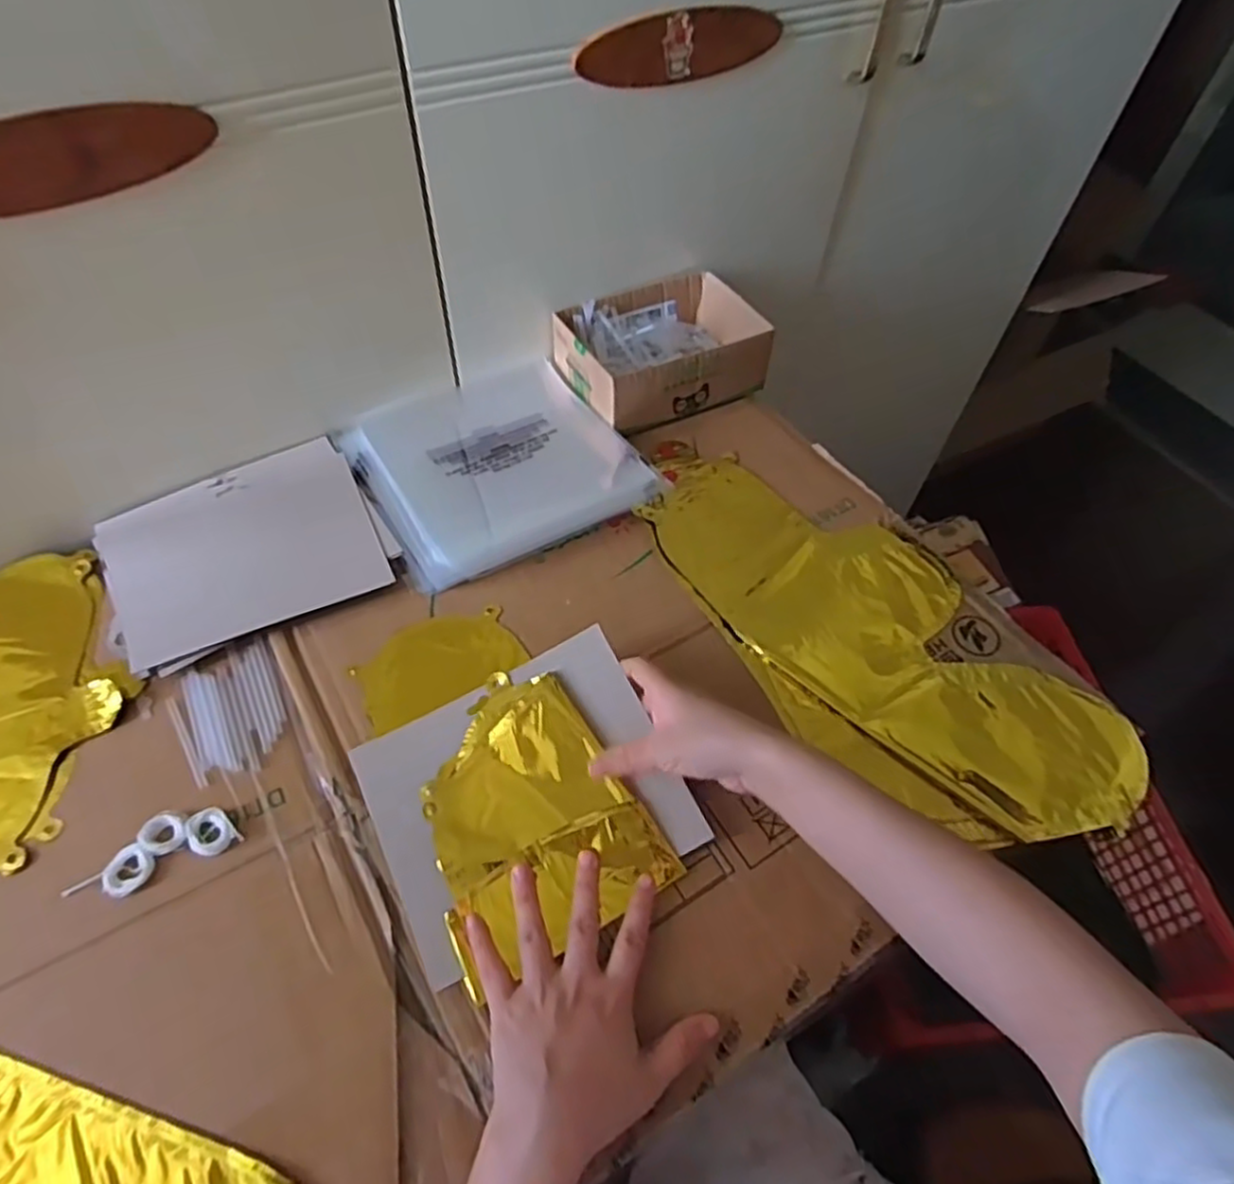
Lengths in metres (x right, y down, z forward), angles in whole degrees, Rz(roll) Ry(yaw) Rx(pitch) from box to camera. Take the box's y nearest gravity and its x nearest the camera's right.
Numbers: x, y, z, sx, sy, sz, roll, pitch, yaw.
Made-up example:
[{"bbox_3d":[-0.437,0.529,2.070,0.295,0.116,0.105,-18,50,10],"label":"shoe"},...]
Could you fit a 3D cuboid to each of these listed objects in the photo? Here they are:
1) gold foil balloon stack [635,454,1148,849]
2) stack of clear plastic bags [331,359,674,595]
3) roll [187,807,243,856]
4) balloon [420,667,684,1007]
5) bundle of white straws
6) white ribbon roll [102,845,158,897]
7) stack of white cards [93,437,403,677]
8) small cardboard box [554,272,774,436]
[{"bbox_3d":[0.196,0.030,0.581,0.197,0.013,0.409,-32,63,-23],"label":"gold foil balloon stack"},{"bbox_3d":[-0.112,-0.122,0.664,0.228,0.020,0.214,-26,61,-20],"label":"stack of clear plastic bags"},{"bbox_3d":[-0.257,0.153,0.463,0.026,0.006,0.032,-38,65,-25],"label":"roll"},{"bbox_3d":[-0.063,0.148,0.476,0.140,0.017,0.170,-32,73,-14],"label":"balloon"},{"bbox_3d":[-0.276,0.085,0.519,0.070,0.004,0.095,-24,60,-19],"label":"bundle of white straws"},{"bbox_3d":[-0.301,0.172,0.450,0.029,0.007,0.028,2,55,-2],"label":"white ribbon roll"},{"bbox_3d":[-0.302,-0.039,0.594,0.203,0.012,0.169,-26,60,-19],"label":"stack of white cards"},{"bbox_3d":[0.047,-0.241,0.730,0.188,0.064,0.136,-25,60,-19],"label":"small cardboard box"}]

